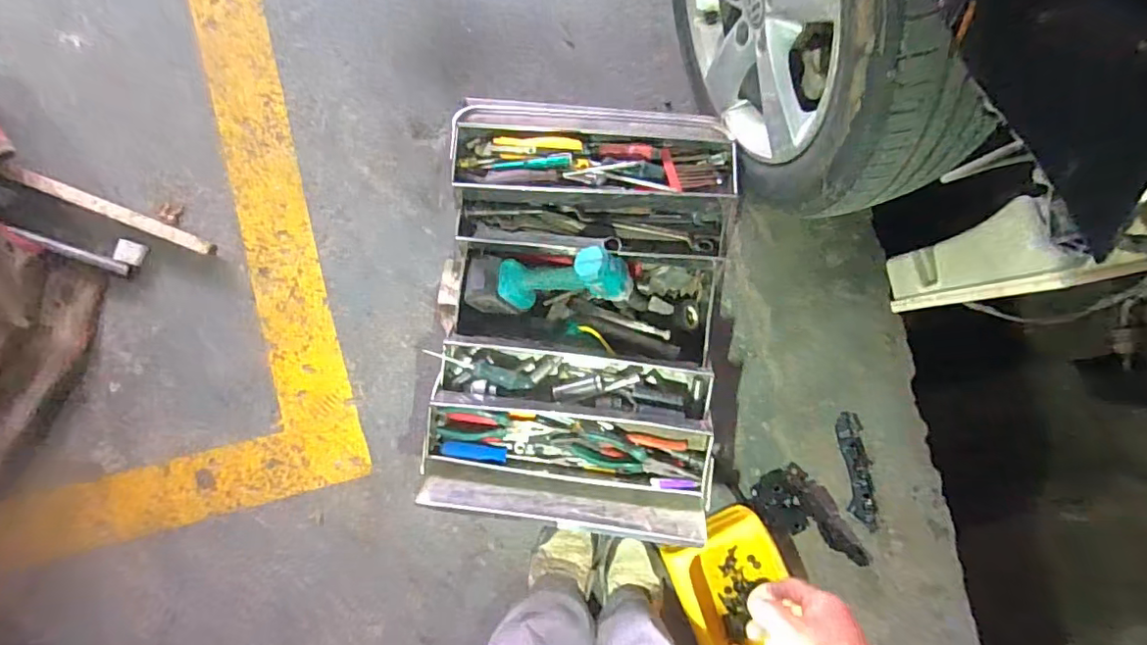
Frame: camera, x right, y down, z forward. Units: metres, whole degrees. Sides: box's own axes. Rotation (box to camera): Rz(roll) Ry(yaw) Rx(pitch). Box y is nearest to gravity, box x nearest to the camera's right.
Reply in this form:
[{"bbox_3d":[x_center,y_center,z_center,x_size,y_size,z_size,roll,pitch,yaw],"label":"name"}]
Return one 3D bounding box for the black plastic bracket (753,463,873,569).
[{"bbox_3d":[0.416,0.340,0.953,0.212,0.017,0.104,39,88,2],"label":"black plastic bracket"}]

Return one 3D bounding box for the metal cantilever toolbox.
[{"bbox_3d":[0.000,-0.028,0.894,0.454,0.192,0.648,4,88,1],"label":"metal cantilever toolbox"}]

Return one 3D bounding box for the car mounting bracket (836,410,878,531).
[{"bbox_3d":[0.495,0.258,0.953,0.051,0.020,0.197,-6,88,0],"label":"car mounting bracket"}]

